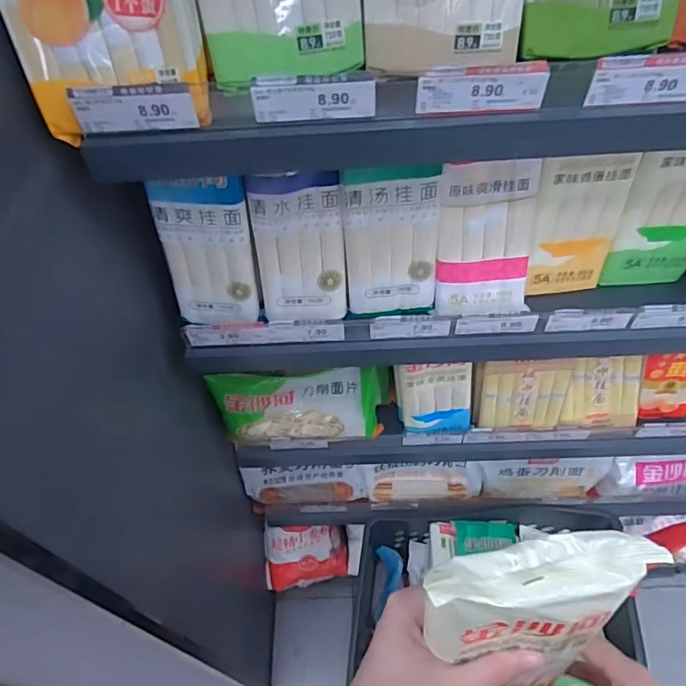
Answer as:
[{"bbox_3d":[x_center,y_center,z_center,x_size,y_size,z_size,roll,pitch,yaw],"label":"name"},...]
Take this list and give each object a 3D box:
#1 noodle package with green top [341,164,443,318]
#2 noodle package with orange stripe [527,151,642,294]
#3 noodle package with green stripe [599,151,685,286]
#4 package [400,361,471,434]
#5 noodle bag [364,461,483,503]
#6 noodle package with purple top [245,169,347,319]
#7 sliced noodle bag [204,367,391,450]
[{"bbox_3d":[0.060,-0.115,0.647,0.112,0.196,0.045,-9,52,-3],"label":"noodle package with green top"},{"bbox_3d":[0.288,-0.141,0.660,0.114,0.185,0.034,-8,52,-3],"label":"noodle package with orange stripe"},{"bbox_3d":[0.403,-0.151,0.666,0.114,0.186,0.032,-8,52,-3],"label":"noodle package with green stripe"},{"bbox_3d":[0.153,0.091,0.851,0.118,0.175,0.029,-5,52,0],"label":"package"},{"bbox_3d":[0.170,0.291,1.137,0.238,0.100,0.050,-2,22,2],"label":"noodle bag"},{"bbox_3d":[-0.052,-0.109,0.648,0.108,0.197,0.040,-7,52,-2],"label":"noodle package with purple top"},{"bbox_3d":[-0.064,0.102,0.909,0.287,0.132,0.093,-4,52,0],"label":"sliced noodle bag"}]

